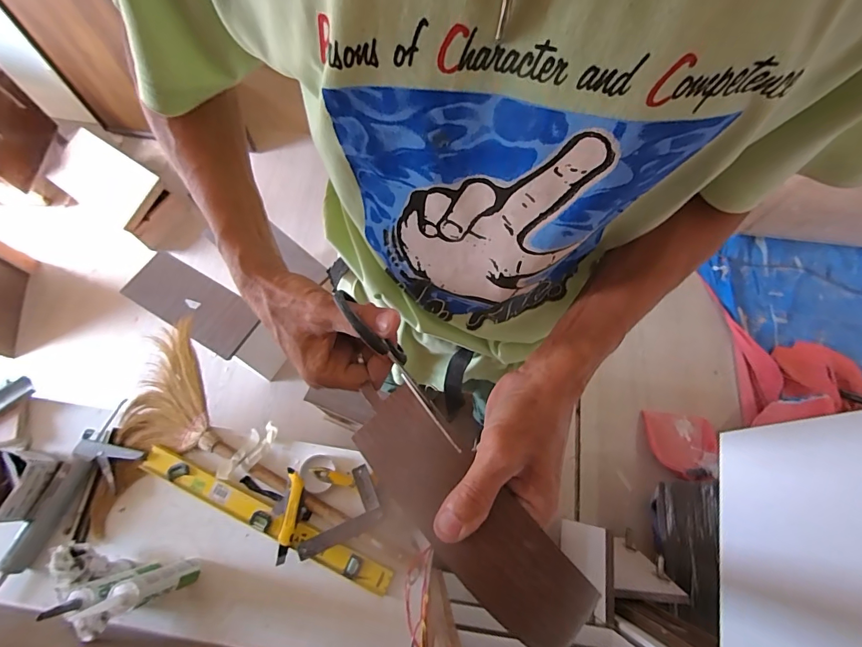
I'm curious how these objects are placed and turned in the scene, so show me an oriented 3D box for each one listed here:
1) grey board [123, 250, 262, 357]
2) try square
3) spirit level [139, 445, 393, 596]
[{"bbox_3d":[-0.805,-0.071,1.411,0.454,0.033,0.197,29,60,8],"label":"grey board"},{"bbox_3d":[-0.201,0.398,0.880,0.190,0.024,0.114,-28,72,-11],"label":"try square"},{"bbox_3d":[-0.365,0.417,0.898,0.599,0.034,0.057,23,70,8],"label":"spirit level"}]

